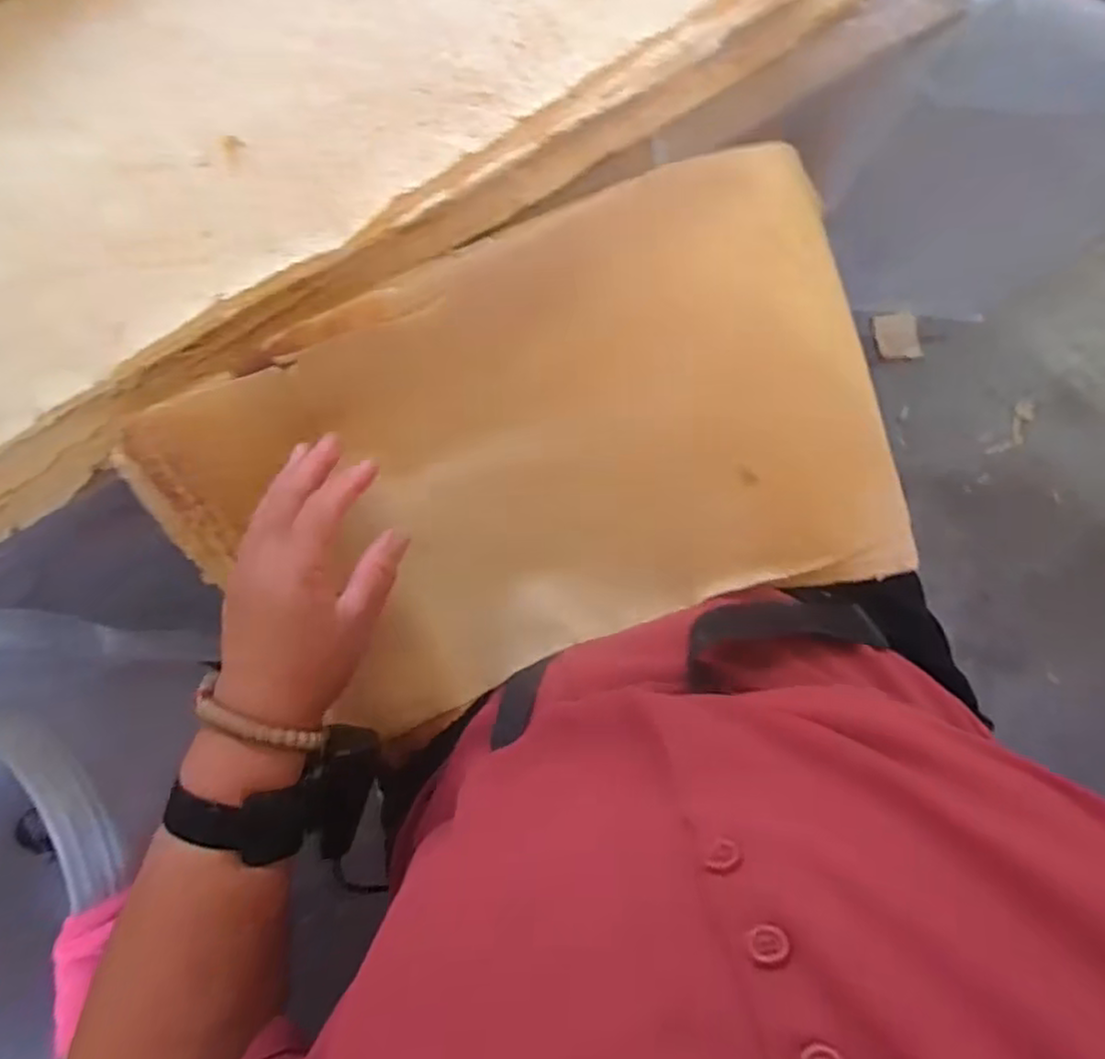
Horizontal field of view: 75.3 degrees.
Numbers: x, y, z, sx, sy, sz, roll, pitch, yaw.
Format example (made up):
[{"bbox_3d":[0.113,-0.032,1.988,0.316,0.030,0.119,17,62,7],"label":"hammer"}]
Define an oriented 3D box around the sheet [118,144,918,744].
[{"bbox_3d":[-0.021,-0.043,0.462,0.446,0.040,0.266,-19,96,7],"label":"sheet"}]

